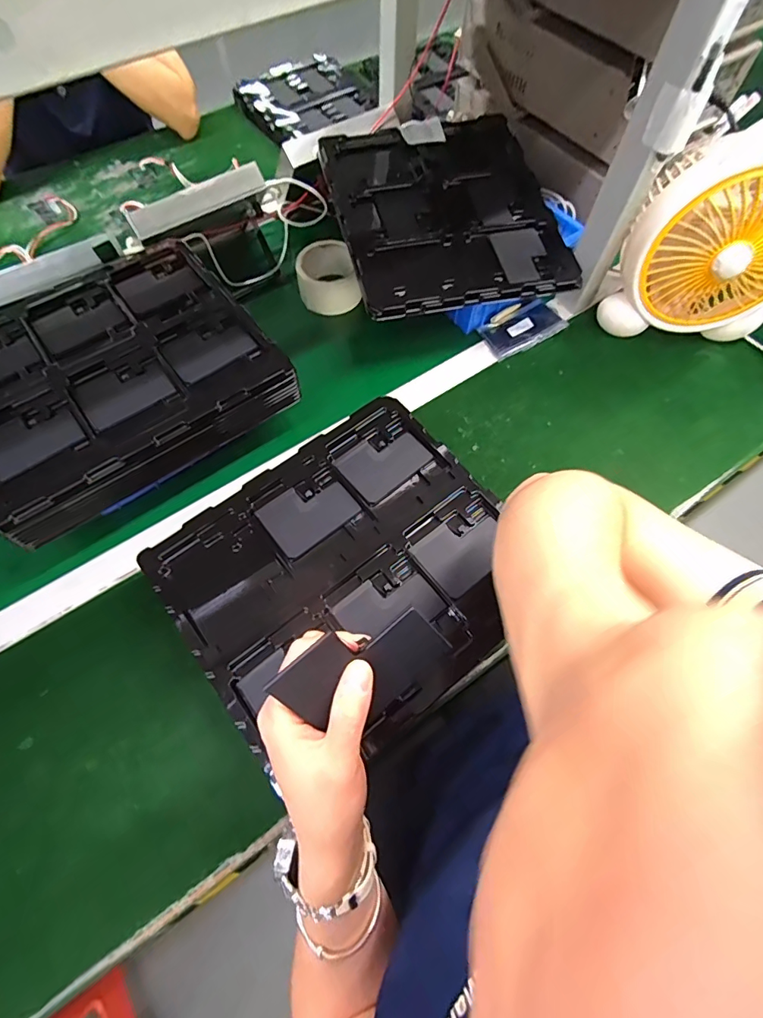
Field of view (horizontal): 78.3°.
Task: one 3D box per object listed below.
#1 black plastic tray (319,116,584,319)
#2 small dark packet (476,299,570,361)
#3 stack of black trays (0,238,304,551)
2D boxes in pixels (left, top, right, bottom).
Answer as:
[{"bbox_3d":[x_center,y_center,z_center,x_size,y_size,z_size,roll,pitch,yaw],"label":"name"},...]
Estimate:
[{"bbox_3d":[0.086,-0.400,0.627,0.279,0.035,0.317,-12,65,-7],"label":"black plastic tray"},{"bbox_3d":[0.200,-0.263,0.668,0.117,0.022,0.073,-27,68,-13],"label":"small dark packet"},{"bbox_3d":[-0.291,-0.146,0.517,0.312,0.051,0.298,-35,70,-16],"label":"stack of black trays"}]

